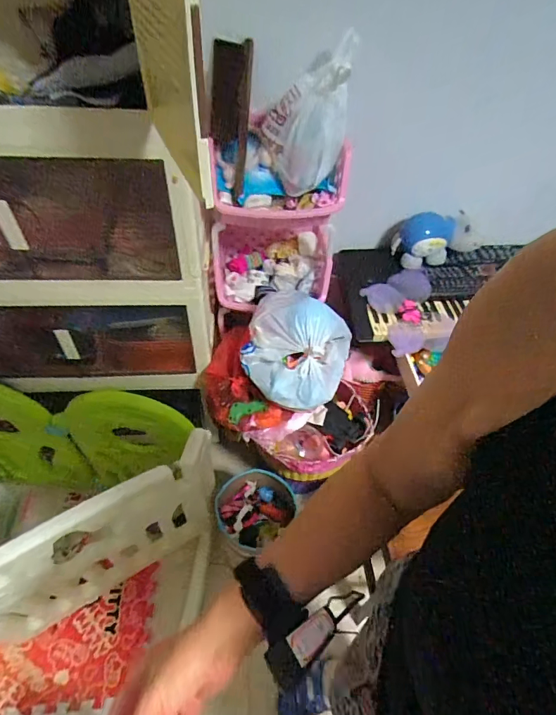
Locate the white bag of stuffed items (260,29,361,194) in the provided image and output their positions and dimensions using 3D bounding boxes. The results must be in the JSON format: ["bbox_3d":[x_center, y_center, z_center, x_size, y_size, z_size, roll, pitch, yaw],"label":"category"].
[{"bbox_3d":[0.065,-0.533,0.944,0.176,0.329,0.171,8,51,3],"label":"white bag of stuffed items"}]

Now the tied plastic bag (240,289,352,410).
[{"bbox_3d":[0.047,-0.030,1.034,0.260,0.146,0.264,14,52,8],"label":"tied plastic bag"}]

